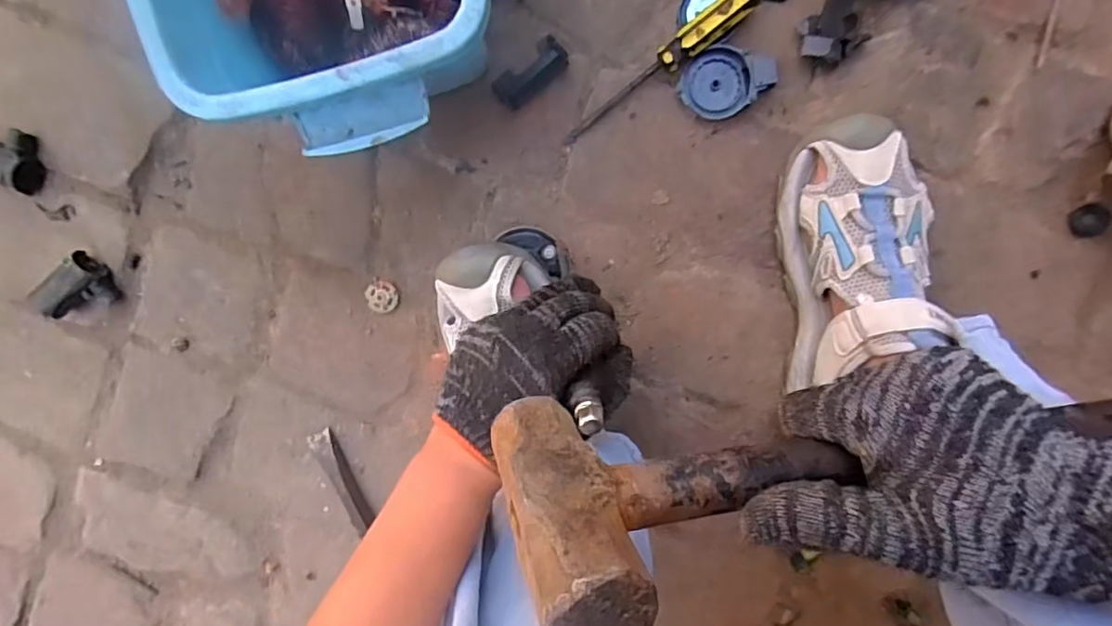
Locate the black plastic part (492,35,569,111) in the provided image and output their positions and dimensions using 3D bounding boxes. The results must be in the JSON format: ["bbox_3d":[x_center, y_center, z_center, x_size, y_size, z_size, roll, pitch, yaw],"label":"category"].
[{"bbox_3d":[-0.020,-0.189,0.471,0.063,0.010,0.028,-39,95,8],"label":"black plastic part"}]

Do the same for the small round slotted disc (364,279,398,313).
[{"bbox_3d":[-0.148,-0.014,0.510,0.026,0.007,0.027,0,99,3],"label":"small round slotted disc"}]

